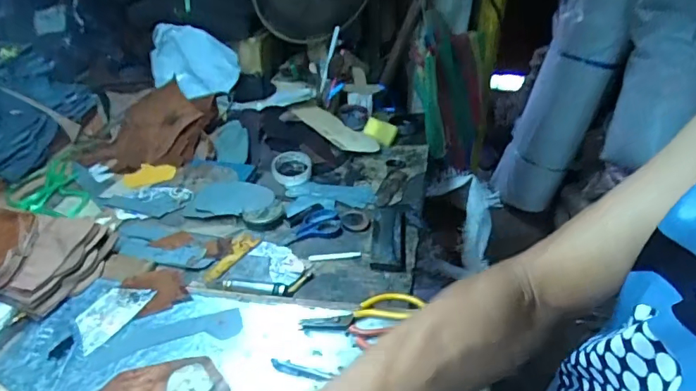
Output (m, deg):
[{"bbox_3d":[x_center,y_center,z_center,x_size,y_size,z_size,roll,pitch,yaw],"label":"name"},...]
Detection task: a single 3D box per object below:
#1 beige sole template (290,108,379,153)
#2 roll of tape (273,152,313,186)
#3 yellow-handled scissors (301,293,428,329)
[{"bbox_3d":[-0.027,-0.157,1.150,0.217,0.017,0.089,35,43,22],"label":"beige sole template"},{"bbox_3d":[-0.124,-0.064,1.049,0.085,0.024,0.097,-3,43,-5],"label":"roll of tape"},{"bbox_3d":[0.018,0.162,0.659,0.165,0.020,0.045,-7,43,-9],"label":"yellow-handled scissors"}]

